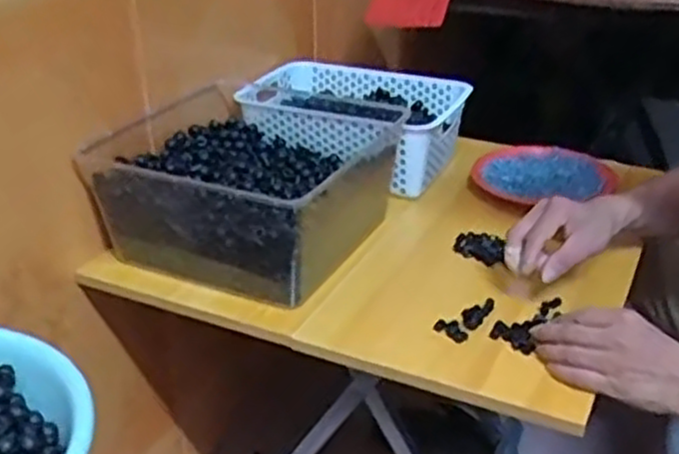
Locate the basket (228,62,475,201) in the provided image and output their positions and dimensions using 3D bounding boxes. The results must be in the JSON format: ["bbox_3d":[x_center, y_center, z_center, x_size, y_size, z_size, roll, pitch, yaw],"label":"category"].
[{"bbox_3d":[0.012,-0.148,1.125,0.293,0.099,0.223,17,33,28],"label":"basket"}]

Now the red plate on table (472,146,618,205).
[{"bbox_3d":[0.272,-0.075,1.090,0.179,0.034,0.156,-14,32,-23],"label":"red plate on table"}]

